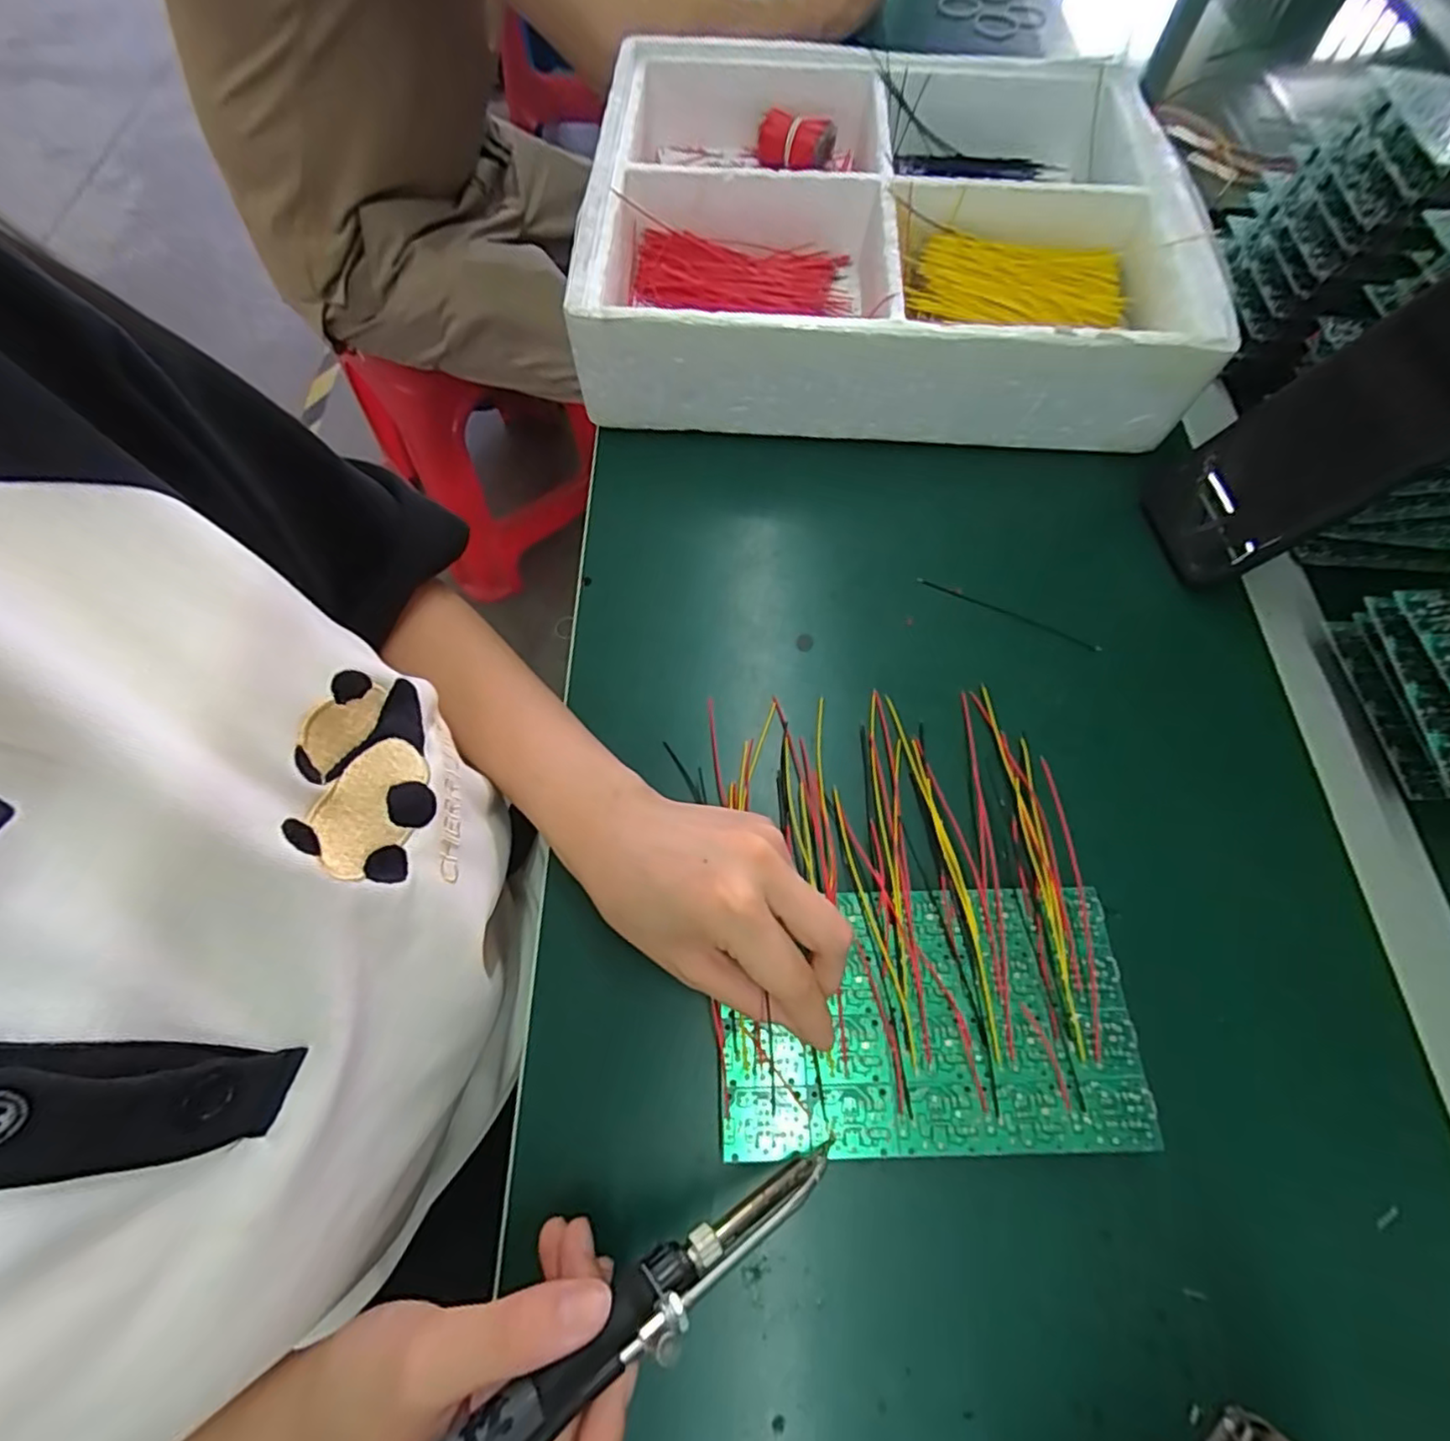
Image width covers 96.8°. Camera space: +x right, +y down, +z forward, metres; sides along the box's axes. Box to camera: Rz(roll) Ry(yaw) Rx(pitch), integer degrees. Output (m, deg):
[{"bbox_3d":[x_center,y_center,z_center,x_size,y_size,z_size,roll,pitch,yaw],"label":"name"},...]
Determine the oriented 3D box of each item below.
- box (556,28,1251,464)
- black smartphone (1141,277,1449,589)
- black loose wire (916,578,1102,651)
[{"bbox_3d":[0.104,-0.342,0.455,0.368,0.085,0.326,3,66,1],"label":"box"},{"bbox_3d":[0.308,-0.144,0.327,0.017,0.166,0.080,8,62,-30],"label":"black smartphone"},{"bbox_3d":[0.163,-0.062,0.373,0.107,0.004,0.005,25,68,11],"label":"black loose wire"}]

